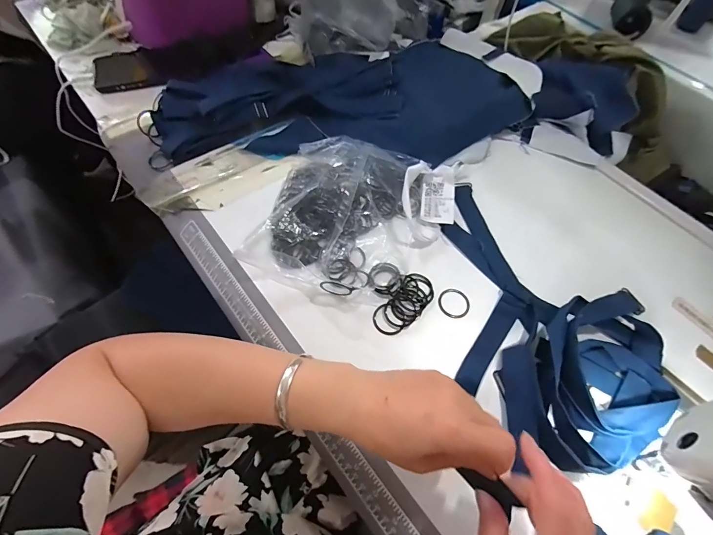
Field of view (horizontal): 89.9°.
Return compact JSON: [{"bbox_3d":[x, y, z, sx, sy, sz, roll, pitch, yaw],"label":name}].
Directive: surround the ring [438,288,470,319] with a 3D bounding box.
[{"bbox_3d":[0.110,0.040,0.402,0.035,0.004,0.035,1,61,-2],"label":"ring"}]

